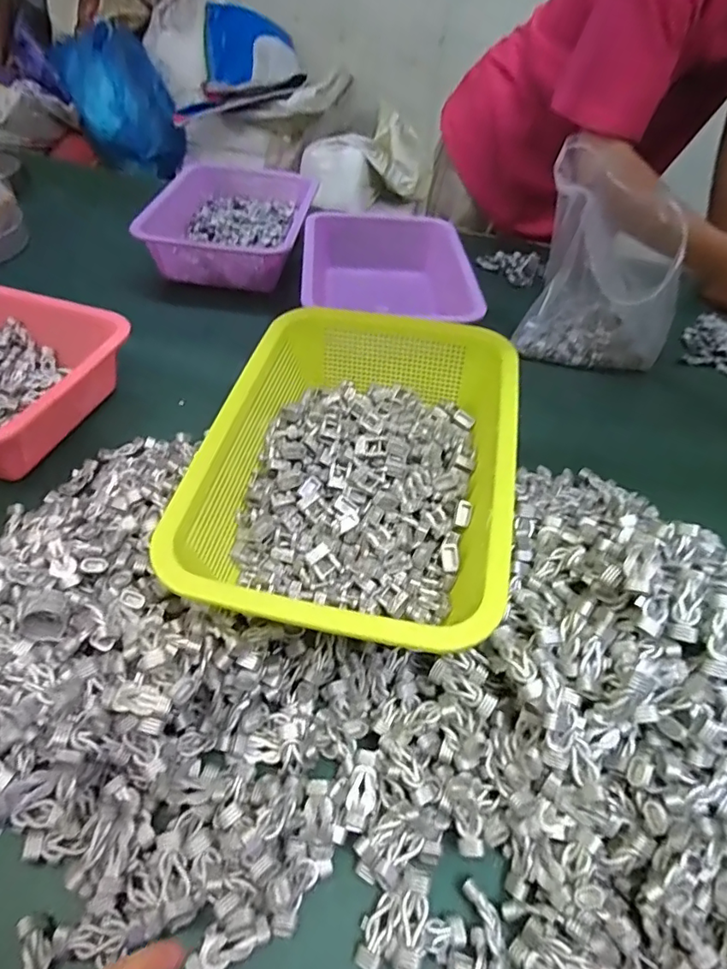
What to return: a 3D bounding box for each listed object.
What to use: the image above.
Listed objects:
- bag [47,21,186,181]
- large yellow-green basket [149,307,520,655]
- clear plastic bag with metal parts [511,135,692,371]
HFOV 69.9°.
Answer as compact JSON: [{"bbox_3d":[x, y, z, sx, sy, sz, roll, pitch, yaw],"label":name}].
[{"bbox_3d":[-0.691,-1.090,1.481,0.289,0.281,0.305,-16,52,-19],"label":"bag"},{"bbox_3d":[-0.004,-0.012,0.357,0.194,0.070,0.247,11,48,5],"label":"large yellow-green basket"},{"bbox_3d":[0.308,-0.266,0.658,0.193,0.205,0.125,22,50,14],"label":"clear plastic bag with metal parts"}]

